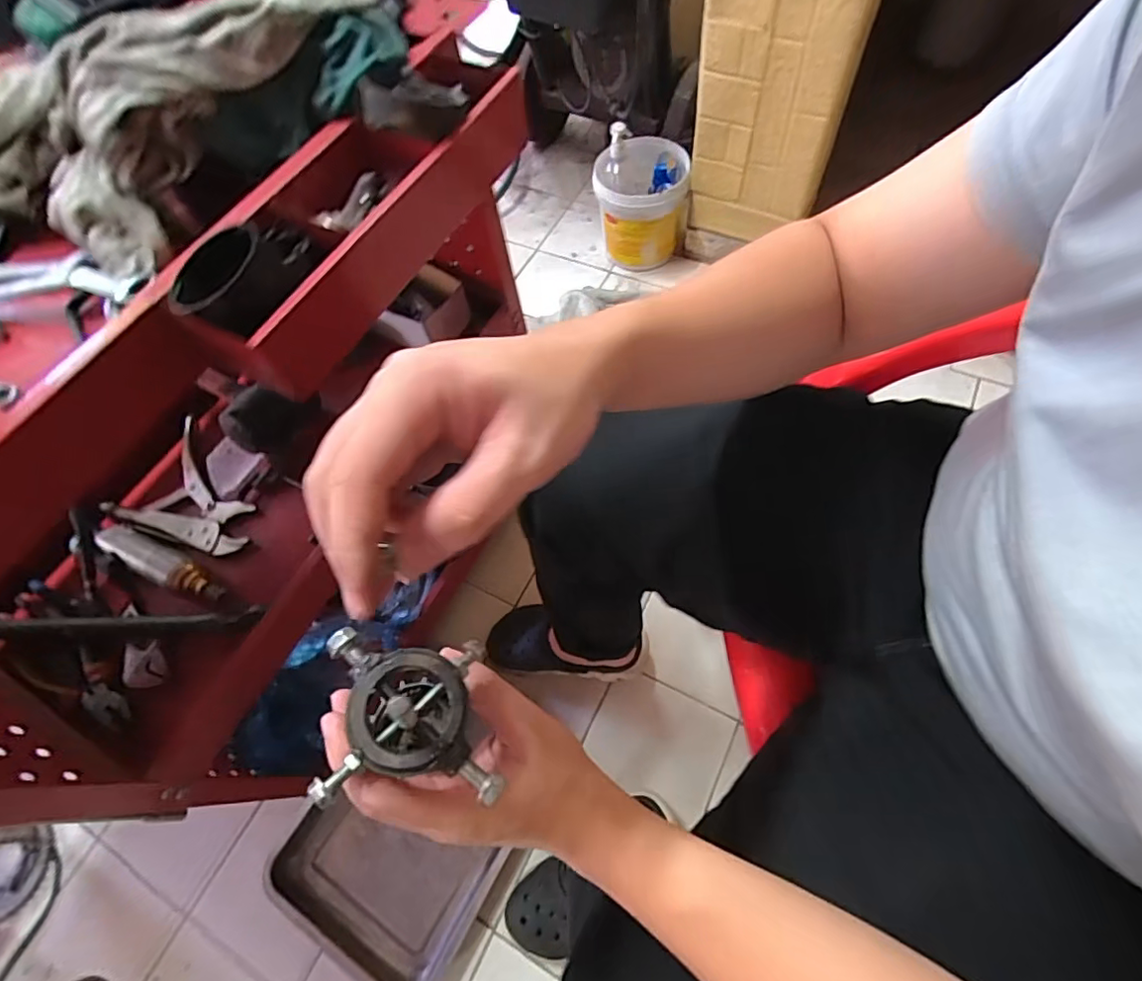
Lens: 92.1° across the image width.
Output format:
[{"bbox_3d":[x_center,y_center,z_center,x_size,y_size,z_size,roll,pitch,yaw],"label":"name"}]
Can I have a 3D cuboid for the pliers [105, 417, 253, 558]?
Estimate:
[{"bbox_3d":[-0.453,0.008,0.663,0.189,0.022,0.136,28,68,18],"label":"pliers"}]

